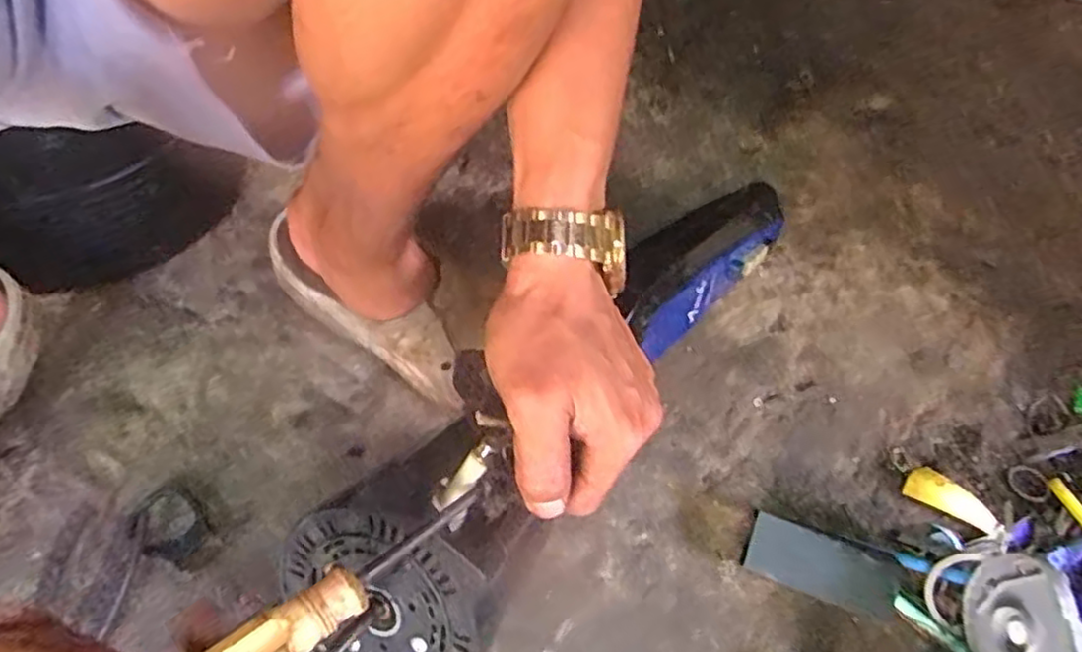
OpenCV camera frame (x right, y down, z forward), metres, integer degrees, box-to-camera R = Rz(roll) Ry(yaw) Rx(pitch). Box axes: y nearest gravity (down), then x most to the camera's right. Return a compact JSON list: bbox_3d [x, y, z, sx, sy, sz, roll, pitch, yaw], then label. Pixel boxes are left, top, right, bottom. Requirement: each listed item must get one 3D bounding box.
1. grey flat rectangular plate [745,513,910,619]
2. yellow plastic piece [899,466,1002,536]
[{"bbox_3d":[0.188,0.160,0.466,0.099,0.025,0.041,15,71,13],"label":"grey flat rectangular plate"},{"bbox_3d":[0.291,0.125,0.496,0.061,0.021,0.021,39,63,23],"label":"yellow plastic piece"}]

